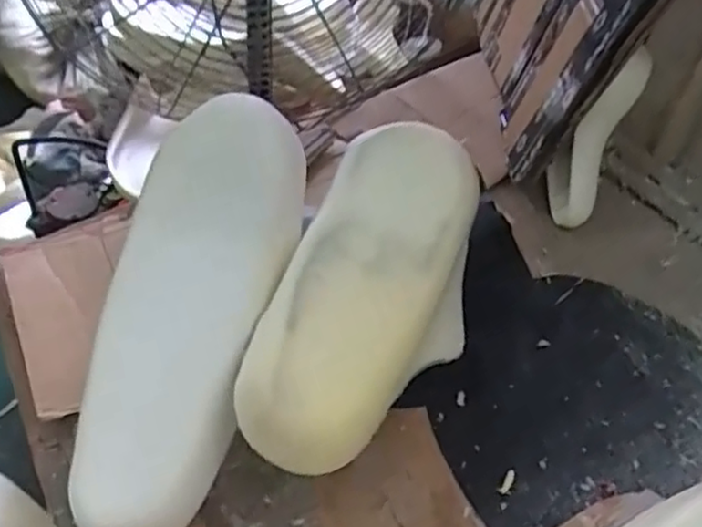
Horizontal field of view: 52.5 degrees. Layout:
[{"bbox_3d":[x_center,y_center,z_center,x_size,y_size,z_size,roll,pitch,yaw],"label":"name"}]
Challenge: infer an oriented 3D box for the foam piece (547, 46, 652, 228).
[{"bbox_3d":[0.310,-0.155,0.897,0.062,0.225,0.069,32,28,22],"label":"foam piece"}]

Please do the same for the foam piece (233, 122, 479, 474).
[{"bbox_3d":[0.030,0.017,0.750,0.177,0.076,0.422,15,47,9],"label":"foam piece"}]

